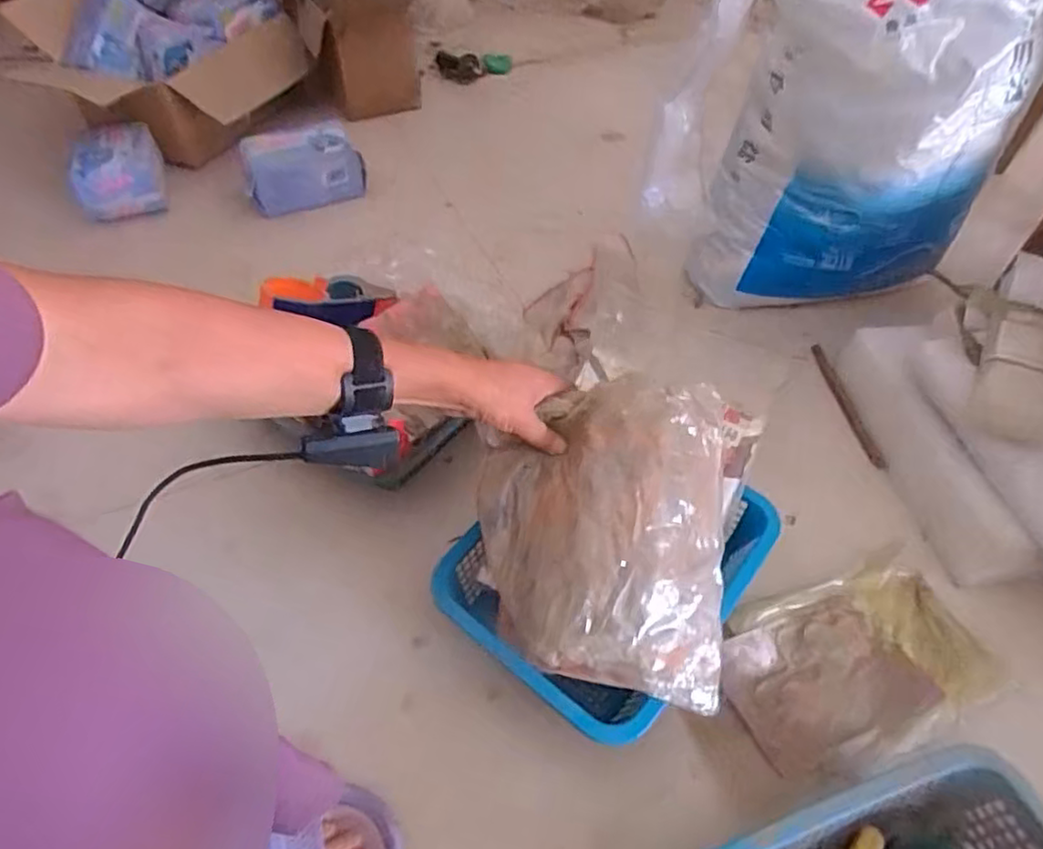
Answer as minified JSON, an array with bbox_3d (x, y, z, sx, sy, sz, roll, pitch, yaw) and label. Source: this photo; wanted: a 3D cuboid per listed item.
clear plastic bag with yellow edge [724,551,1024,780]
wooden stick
[{"bbox_3d":[0.296,0.206,0.588,0.233,0.043,0.144,-14,49,-21],"label":"clear plastic bag with yellow edge"},{"bbox_3d":[0.393,-0.028,0.806,0.010,0.013,0.186,-4,49,-4],"label":"wooden stick"}]

